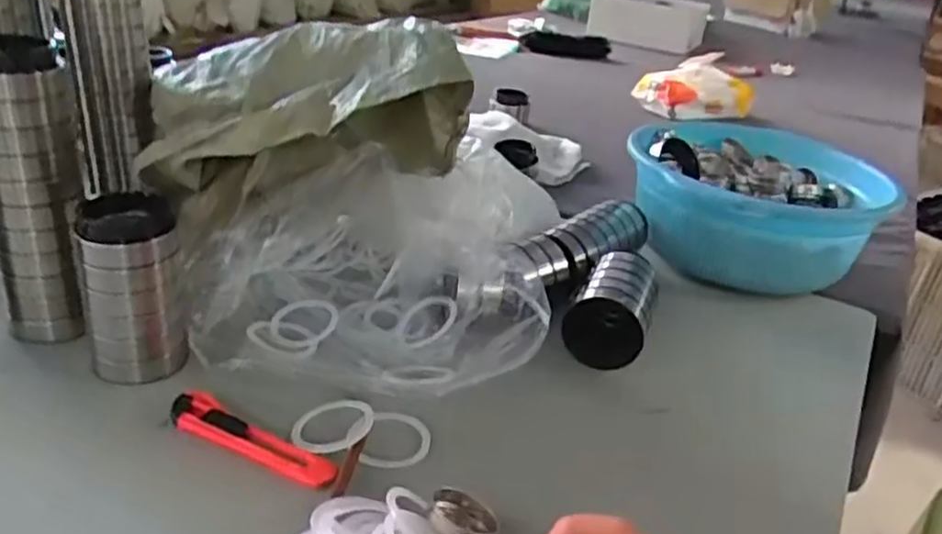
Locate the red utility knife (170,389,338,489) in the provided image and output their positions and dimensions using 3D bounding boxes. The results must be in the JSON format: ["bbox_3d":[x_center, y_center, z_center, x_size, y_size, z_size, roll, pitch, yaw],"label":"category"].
[{"bbox_3d":[-0.152,0.119,0.506,0.138,0.011,0.029,19,30,23],"label":"red utility knife"}]

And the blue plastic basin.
[{"bbox_3d":[0.316,-0.066,0.844,0.274,0.123,0.319,16,29,16],"label":"blue plastic basin"}]

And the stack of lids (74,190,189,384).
[{"bbox_3d":[-0.255,0.015,0.555,0.066,0.130,0.057,-8,30,-25],"label":"stack of lids"}]

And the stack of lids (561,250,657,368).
[{"bbox_3d":[0.127,0.036,0.656,0.067,0.068,0.102,14,28,16],"label":"stack of lids"}]

